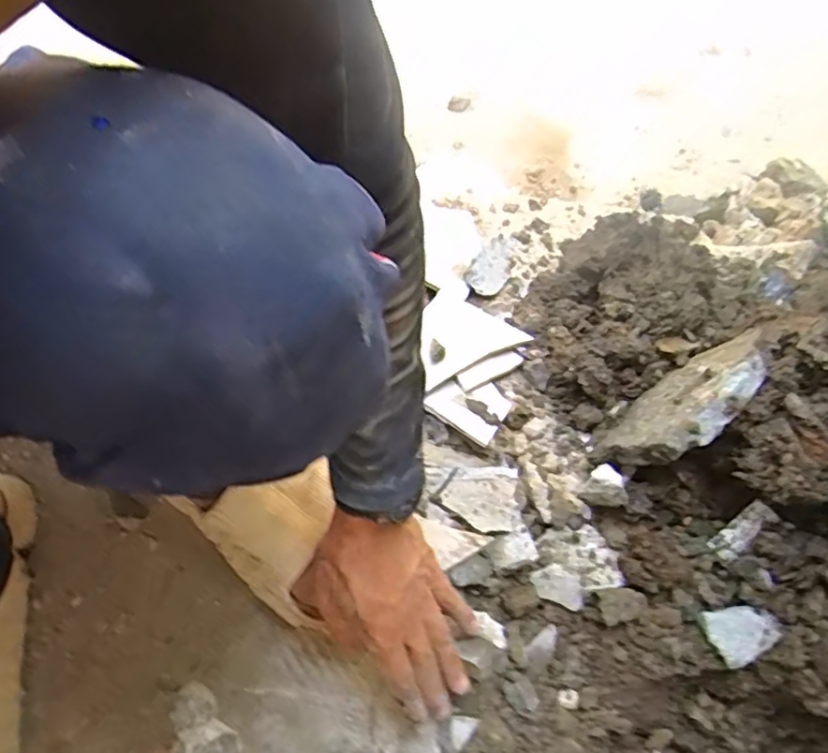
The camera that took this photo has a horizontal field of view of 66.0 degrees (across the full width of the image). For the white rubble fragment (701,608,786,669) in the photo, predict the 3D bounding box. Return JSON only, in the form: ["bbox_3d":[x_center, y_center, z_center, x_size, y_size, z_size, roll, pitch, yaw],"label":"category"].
[{"bbox_3d":[0.302,0.232,0.586,0.059,0.015,0.057,-33,92,8],"label":"white rubble fragment"}]

